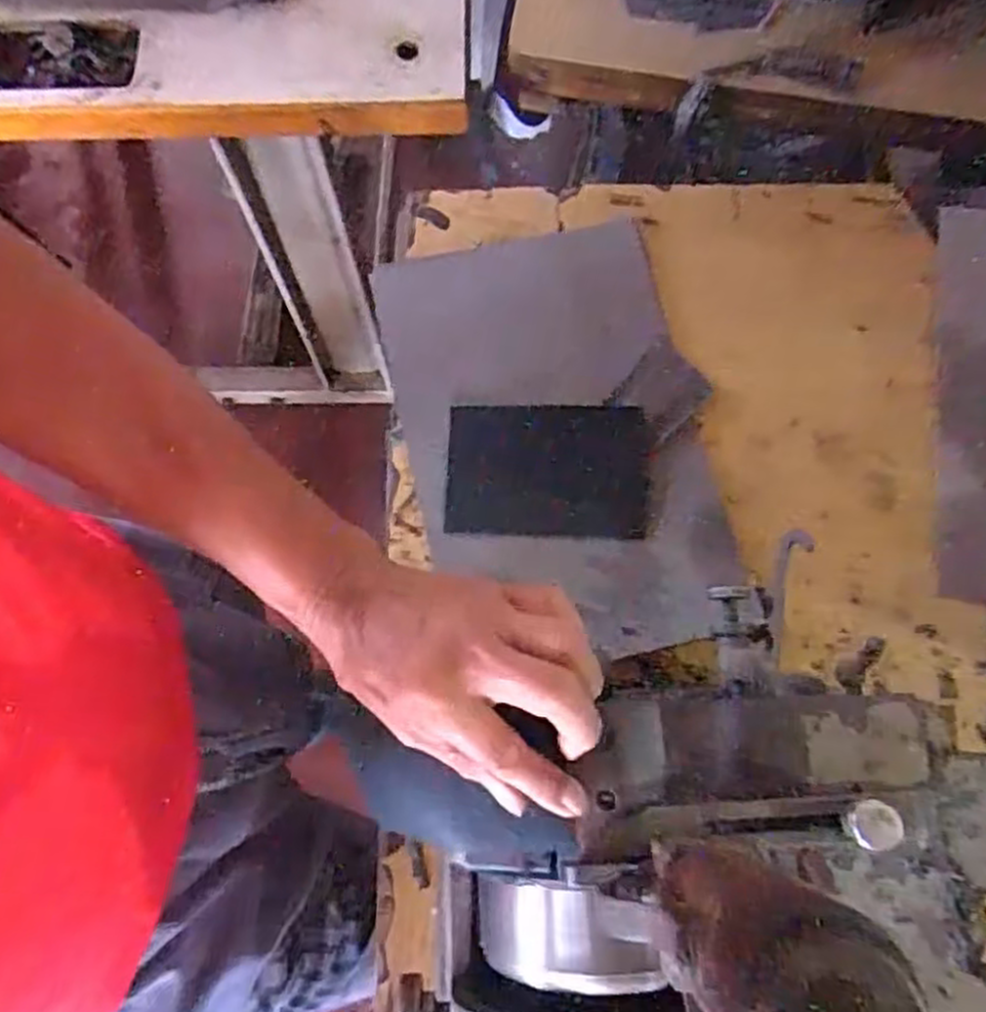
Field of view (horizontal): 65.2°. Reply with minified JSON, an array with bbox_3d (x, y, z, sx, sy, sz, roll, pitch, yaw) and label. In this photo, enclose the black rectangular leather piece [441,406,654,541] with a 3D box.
[{"bbox_3d":[0.037,-0.024,0.525,0.134,0.004,0.092,1,72,3],"label":"black rectangular leather piece"}]

